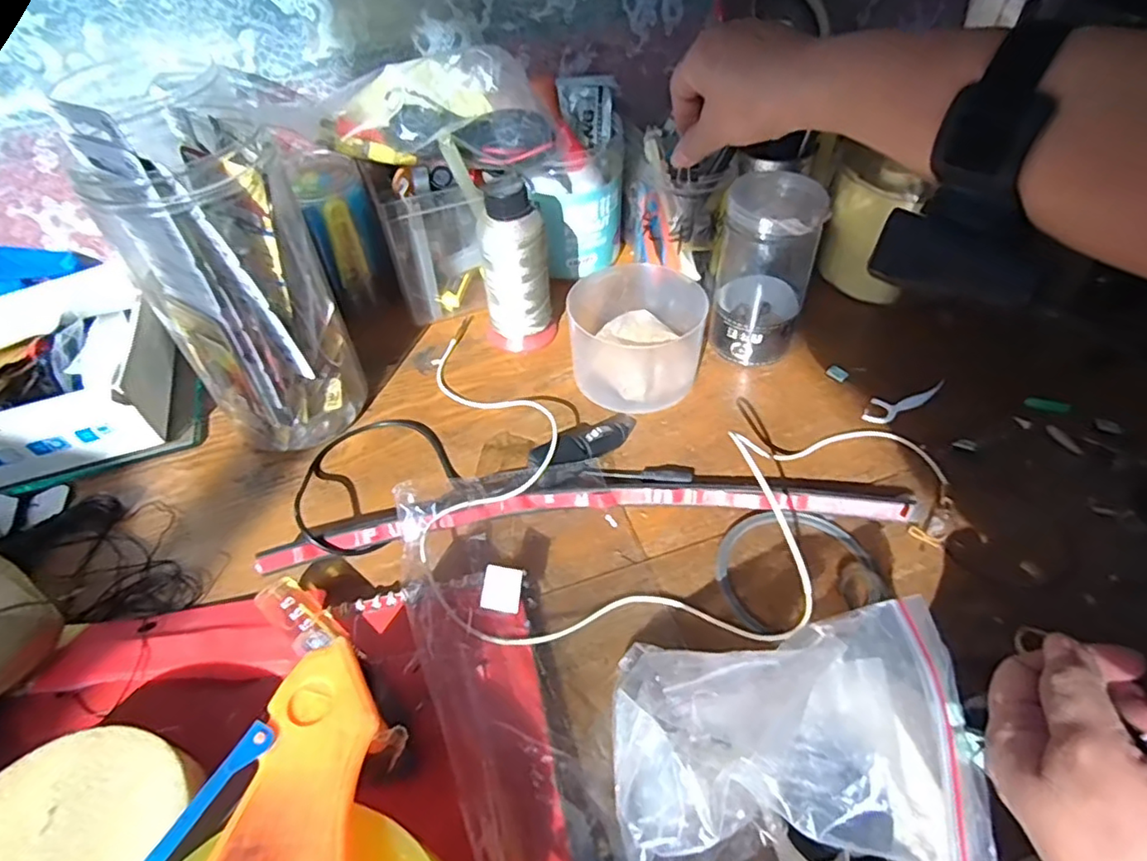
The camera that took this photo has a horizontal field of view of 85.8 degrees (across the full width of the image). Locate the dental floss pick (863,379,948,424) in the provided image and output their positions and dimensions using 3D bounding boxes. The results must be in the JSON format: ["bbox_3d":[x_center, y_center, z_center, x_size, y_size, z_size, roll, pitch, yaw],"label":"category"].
[{"bbox_3d":[0.235,-0.023,0.437,0.075,0.004,0.021,-24,46,-19],"label":"dental floss pick"}]

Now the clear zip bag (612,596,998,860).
[{"bbox_3d":[0.084,0.126,0.261,0.130,0.055,0.103,3,44,8],"label":"clear zip bag"}]

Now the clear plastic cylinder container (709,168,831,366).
[{"bbox_3d":[0.136,-0.111,0.445,0.064,0.127,0.068,5,44,10],"label":"clear plastic cylinder container"}]

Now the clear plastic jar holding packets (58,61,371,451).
[{"bbox_3d":[-0.207,-0.088,0.389,0.102,0.214,0.088,-34,51,-27],"label":"clear plastic jar holding packets"}]

